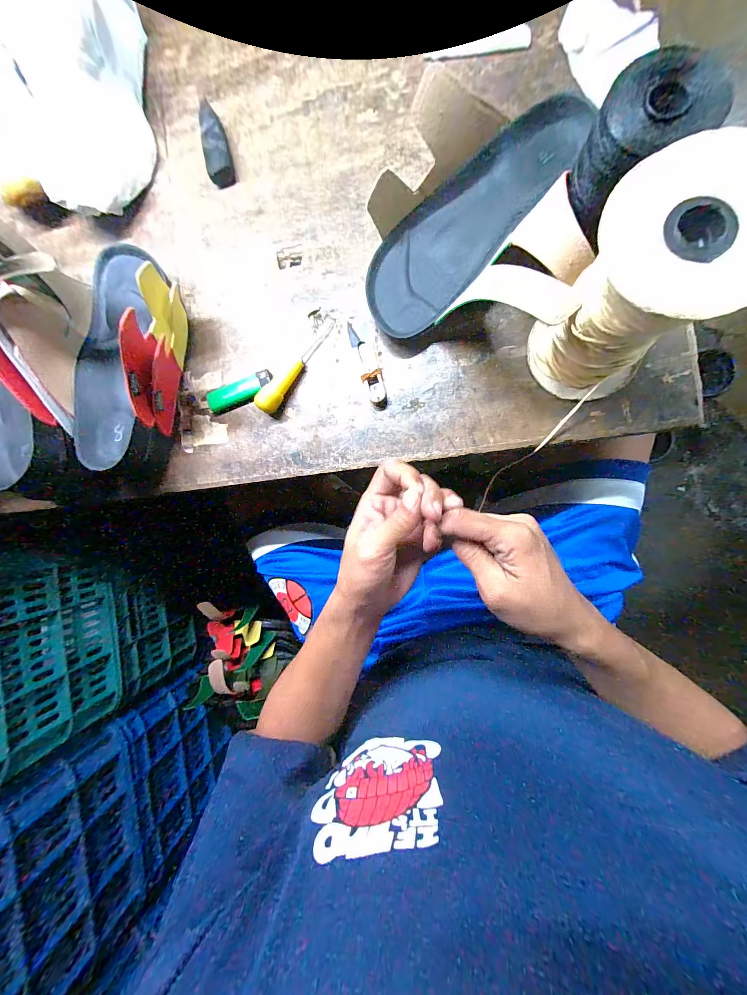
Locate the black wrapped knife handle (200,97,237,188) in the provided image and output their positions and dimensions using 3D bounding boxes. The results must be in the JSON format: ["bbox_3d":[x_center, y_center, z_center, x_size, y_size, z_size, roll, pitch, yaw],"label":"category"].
[{"bbox_3d":[-0.187,-0.420,0.371,0.027,0.020,0.098,-14,87,8],"label":"black wrapped knife handle"}]

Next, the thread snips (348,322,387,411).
[{"bbox_3d":[-0.006,-0.146,0.346,0.022,0.010,0.103,-18,86,7],"label":"thread snips"}]

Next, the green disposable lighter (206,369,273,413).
[{"bbox_3d":[-0.153,-0.124,0.365,0.079,0.012,0.027,-19,86,7],"label":"green disposable lighter"}]

